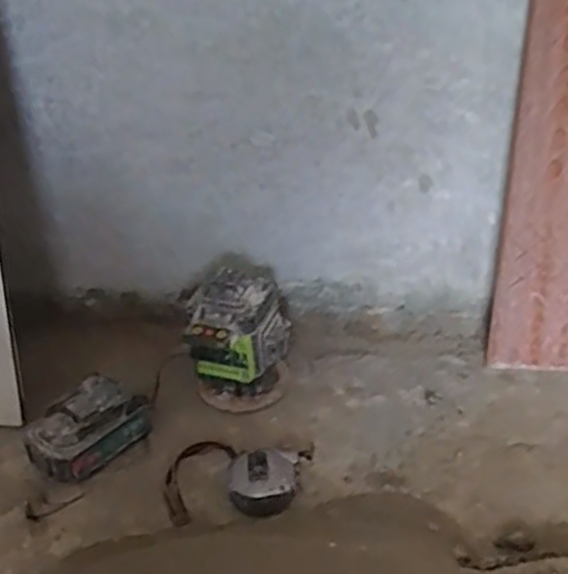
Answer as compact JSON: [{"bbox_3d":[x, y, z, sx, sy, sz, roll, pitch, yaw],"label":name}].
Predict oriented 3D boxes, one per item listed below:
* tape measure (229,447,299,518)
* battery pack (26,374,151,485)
[{"bbox_3d":[-0.019,0.180,0.718,0.061,0.047,0.057,-3,38,2],"label":"tape measure"},{"bbox_3d":[-0.193,0.137,0.771,0.112,0.047,0.074,-33,46,-32],"label":"battery pack"}]

